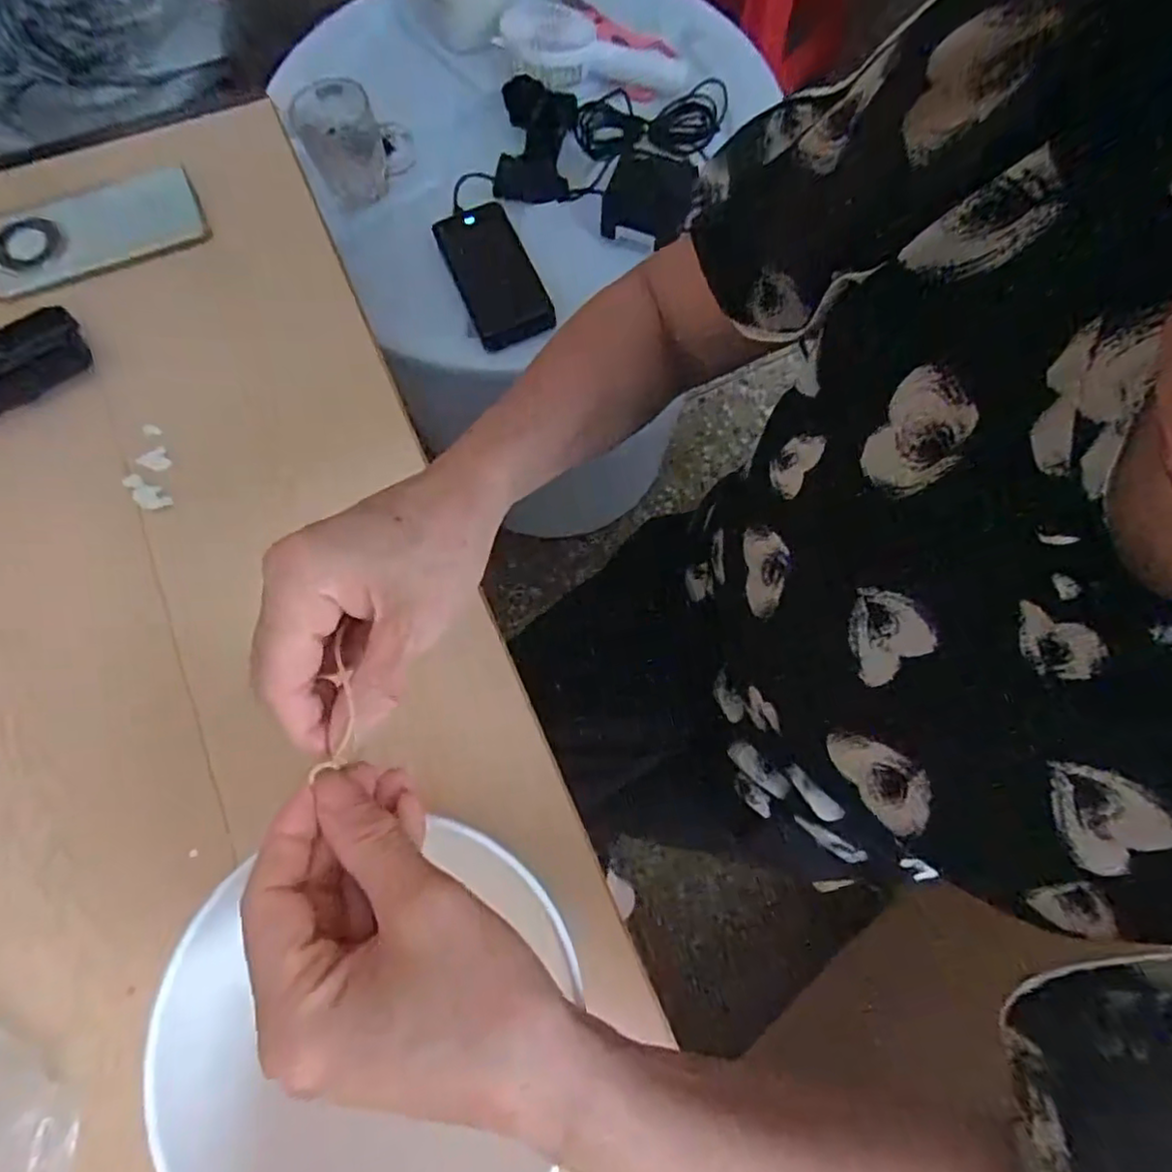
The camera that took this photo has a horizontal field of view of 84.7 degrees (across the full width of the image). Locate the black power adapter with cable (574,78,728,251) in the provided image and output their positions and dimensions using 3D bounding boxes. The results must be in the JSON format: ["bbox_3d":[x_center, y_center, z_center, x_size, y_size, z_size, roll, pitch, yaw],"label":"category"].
[{"bbox_3d":[0.054,-0.449,0.658,0.138,0.029,0.193,16,74,6],"label":"black power adapter with cable"}]

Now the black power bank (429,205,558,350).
[{"bbox_3d":[-0.086,-0.300,0.618,0.078,0.021,0.143,-22,74,-6],"label":"black power bank"}]

